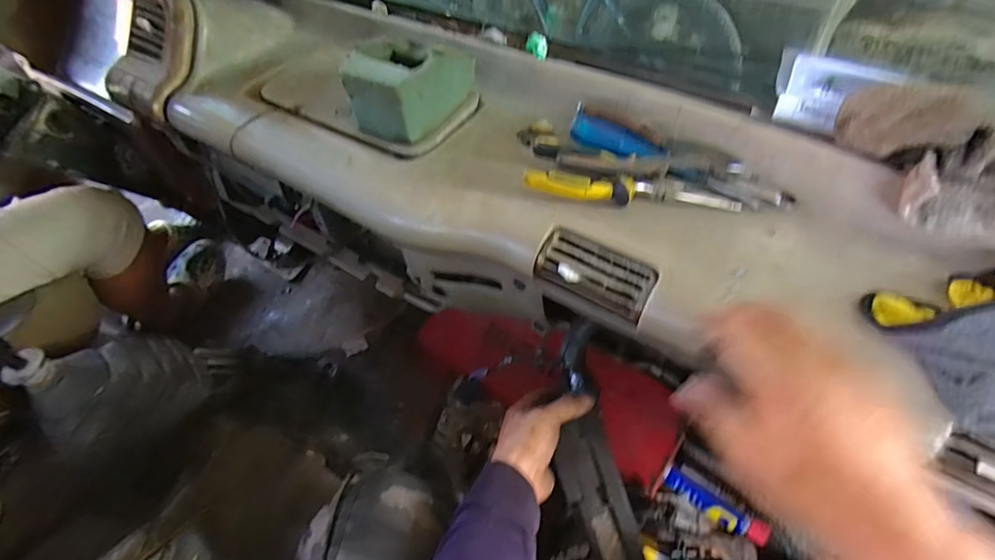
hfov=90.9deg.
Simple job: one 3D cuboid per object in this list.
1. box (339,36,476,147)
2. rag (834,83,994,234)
[{"bbox_3d":[-0.097,-0.224,0.557,0.090,0.077,0.121,29,60,24],"label":"box"},{"bbox_3d":[0.366,-0.098,0.391,0.183,0.073,0.089,33,62,27],"label":"rag"}]

